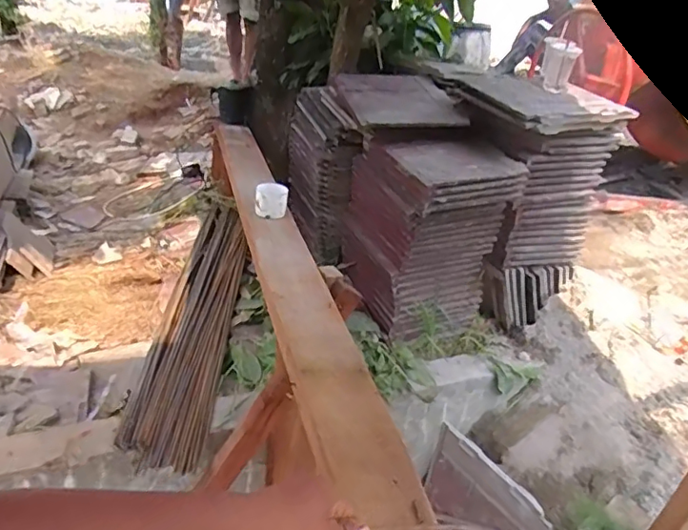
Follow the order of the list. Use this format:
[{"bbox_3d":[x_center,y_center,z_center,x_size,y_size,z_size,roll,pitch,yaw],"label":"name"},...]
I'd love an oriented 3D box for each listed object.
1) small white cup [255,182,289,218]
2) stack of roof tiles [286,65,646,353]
[{"bbox_3d":[-0.185,-0.164,1.416,0.082,0.070,0.074,4,26,-8],"label":"small white cup"},{"bbox_3d":[0.282,-0.285,1.921,0.699,0.684,0.874,-6,28,-26],"label":"stack of roof tiles"}]

